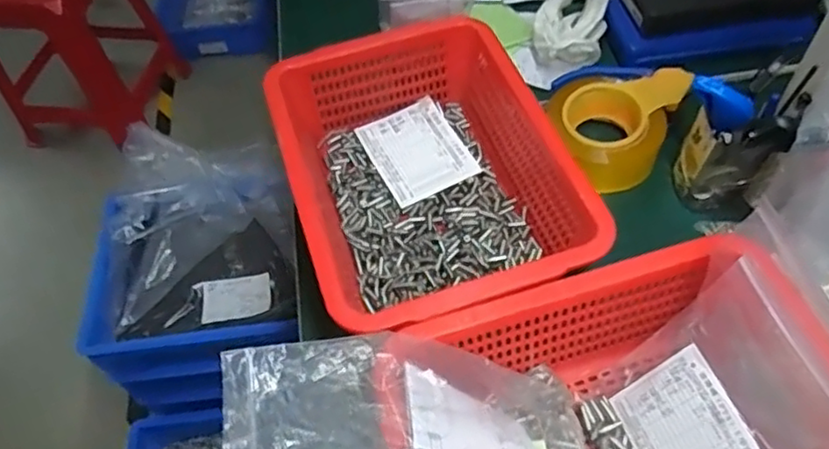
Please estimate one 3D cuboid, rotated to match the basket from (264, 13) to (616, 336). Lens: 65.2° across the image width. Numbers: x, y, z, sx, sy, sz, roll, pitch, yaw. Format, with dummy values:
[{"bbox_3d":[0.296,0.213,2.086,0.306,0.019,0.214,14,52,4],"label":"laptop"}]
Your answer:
[{"bbox_3d":[0.015,-0.039,0.612,0.245,0.110,0.310,-16,56,-7],"label":"basket"}]

